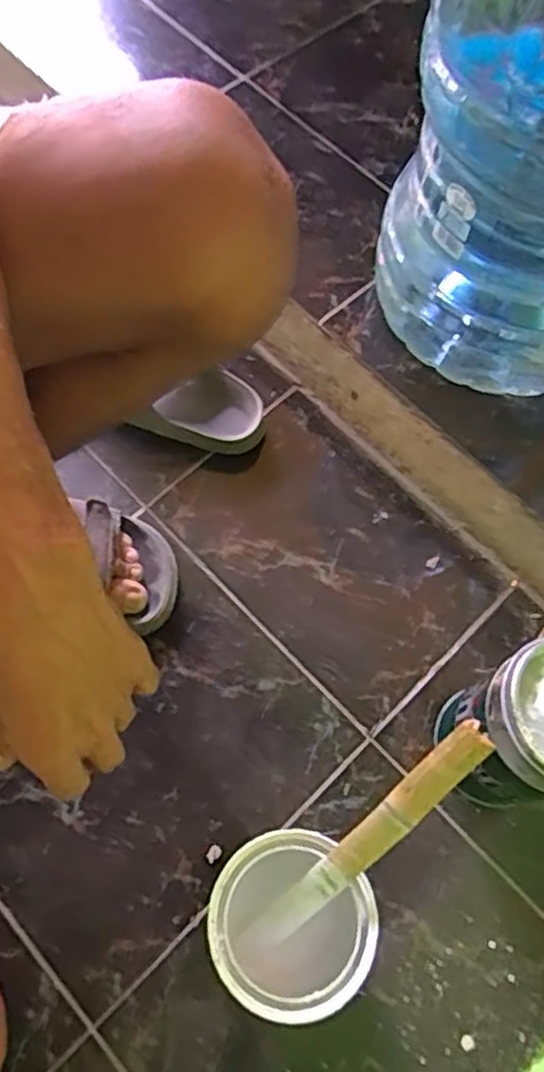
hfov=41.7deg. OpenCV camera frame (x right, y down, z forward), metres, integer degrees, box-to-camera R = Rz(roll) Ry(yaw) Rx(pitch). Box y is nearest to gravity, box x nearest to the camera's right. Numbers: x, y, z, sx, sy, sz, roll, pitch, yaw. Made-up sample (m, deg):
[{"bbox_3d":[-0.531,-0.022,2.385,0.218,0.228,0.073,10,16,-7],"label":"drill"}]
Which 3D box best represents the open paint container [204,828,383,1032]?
[{"bbox_3d":[0.010,0.267,0.501,0.099,0.121,0.103,1,66,-2],"label":"open paint container"}]

